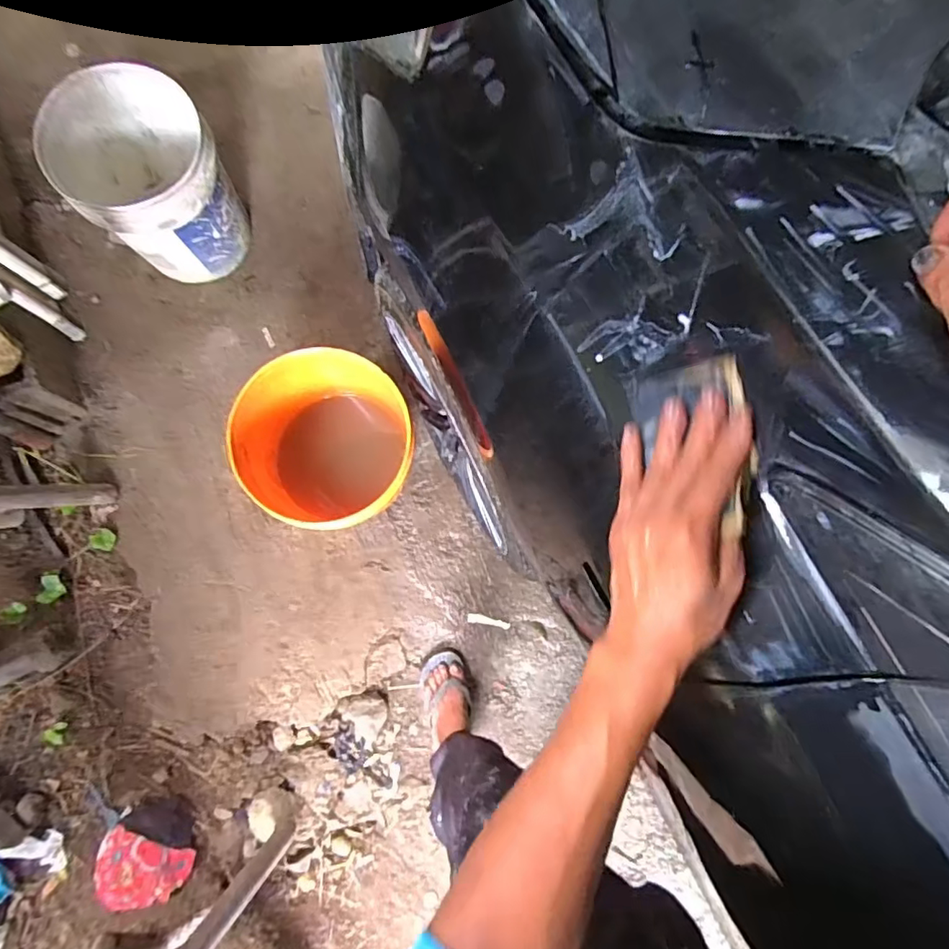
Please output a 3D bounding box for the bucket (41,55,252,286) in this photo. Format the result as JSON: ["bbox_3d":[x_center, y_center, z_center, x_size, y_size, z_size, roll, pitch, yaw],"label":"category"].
[{"bbox_3d":[-0.649,-0.582,1.145,0.274,0.308,0.267,-1,76,2],"label":"bucket"}]

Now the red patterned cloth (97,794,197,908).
[{"bbox_3d":[-0.645,0.740,1.073,0.194,0.057,0.178,-20,76,-2],"label":"red patterned cloth"}]

